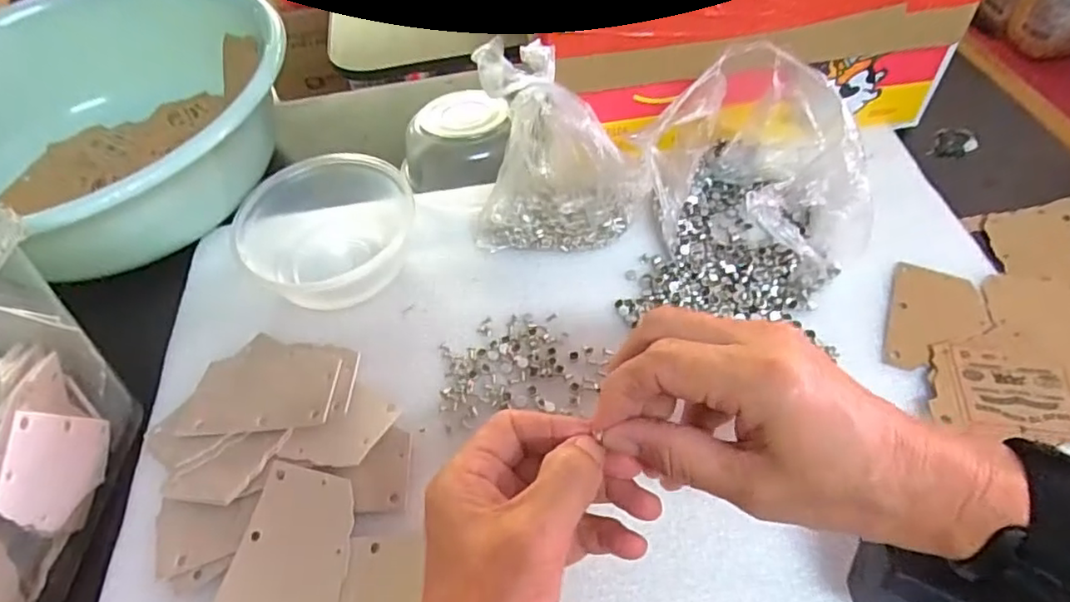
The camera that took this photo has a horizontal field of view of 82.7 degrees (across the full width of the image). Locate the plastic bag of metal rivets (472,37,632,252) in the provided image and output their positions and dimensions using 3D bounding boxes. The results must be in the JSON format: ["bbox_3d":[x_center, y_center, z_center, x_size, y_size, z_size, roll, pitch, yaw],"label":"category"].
[{"bbox_3d":[0.012,-0.093,0.386,0.105,0.109,0.072,0,53,4],"label":"plastic bag of metal rivets"}]

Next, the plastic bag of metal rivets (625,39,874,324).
[{"bbox_3d":[0.130,-0.066,0.366,0.132,0.092,0.148,21,57,19],"label":"plastic bag of metal rivets"}]

